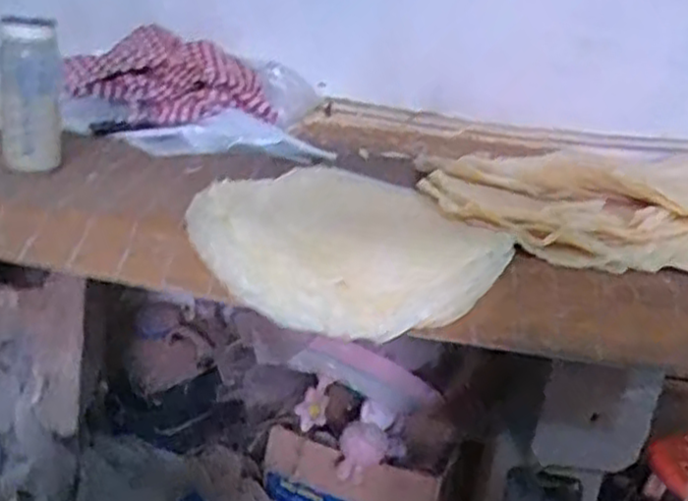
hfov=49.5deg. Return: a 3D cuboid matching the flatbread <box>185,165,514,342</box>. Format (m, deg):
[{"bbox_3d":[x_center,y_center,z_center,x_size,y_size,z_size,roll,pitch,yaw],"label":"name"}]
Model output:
[{"bbox_3d":[0.001,-0.010,0.971,0.383,0.098,0.369,6,17,-7],"label":"flatbread"}]

